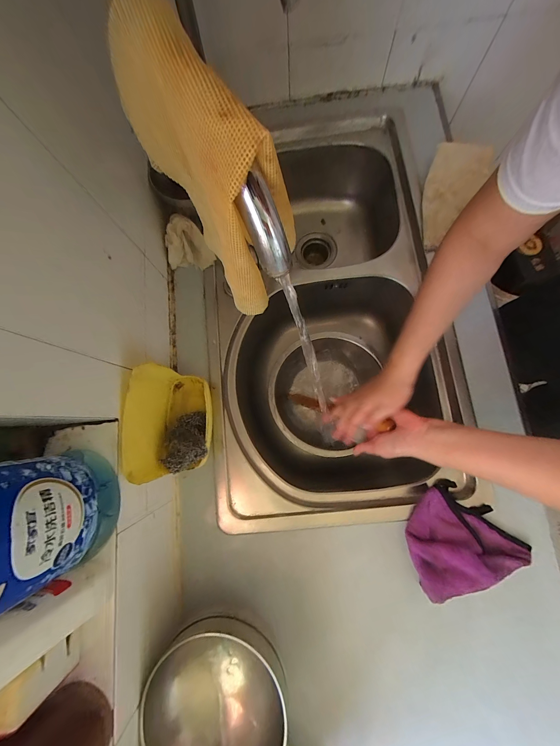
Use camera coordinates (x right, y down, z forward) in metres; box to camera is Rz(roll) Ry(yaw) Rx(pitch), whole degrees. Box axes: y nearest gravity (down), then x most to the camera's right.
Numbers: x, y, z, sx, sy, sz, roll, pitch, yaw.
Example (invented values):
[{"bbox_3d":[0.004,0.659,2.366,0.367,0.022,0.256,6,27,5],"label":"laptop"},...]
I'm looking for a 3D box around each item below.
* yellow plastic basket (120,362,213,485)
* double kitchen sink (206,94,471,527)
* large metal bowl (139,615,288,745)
[{"bbox_3d":[-0.155,0.071,0.401,0.084,0.147,0.142,-5,79,2],"label":"yellow plastic basket"},{"bbox_3d":[0.090,-0.163,0.606,0.432,0.191,0.881,-2,79,3],"label":"double kitchen sink"},{"bbox_3d":[-0.074,0.401,0.333,0.162,0.077,0.165,-3,79,3],"label":"large metal bowl"}]

